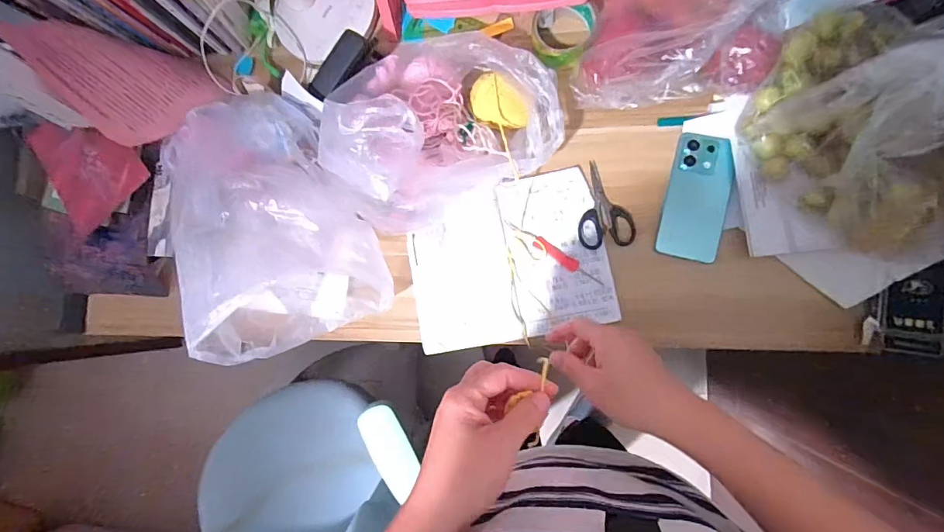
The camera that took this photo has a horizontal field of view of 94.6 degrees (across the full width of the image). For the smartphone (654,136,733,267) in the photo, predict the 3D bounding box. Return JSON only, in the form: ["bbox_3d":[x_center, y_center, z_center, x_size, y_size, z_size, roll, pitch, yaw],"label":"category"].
[{"bbox_3d":[0.289,-0.088,0.558,0.074,0.012,0.161,13,87,9],"label":"smartphone"}]

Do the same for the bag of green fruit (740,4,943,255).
[{"bbox_3d":[0.415,-0.142,0.421,0.161,0.216,0.262,-38,81,3],"label":"bag of green fruit"}]

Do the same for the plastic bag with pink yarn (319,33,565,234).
[{"bbox_3d":[-0.044,-0.188,0.527,0.283,0.169,0.212,-20,82,6],"label":"plastic bag with pink yarn"}]

